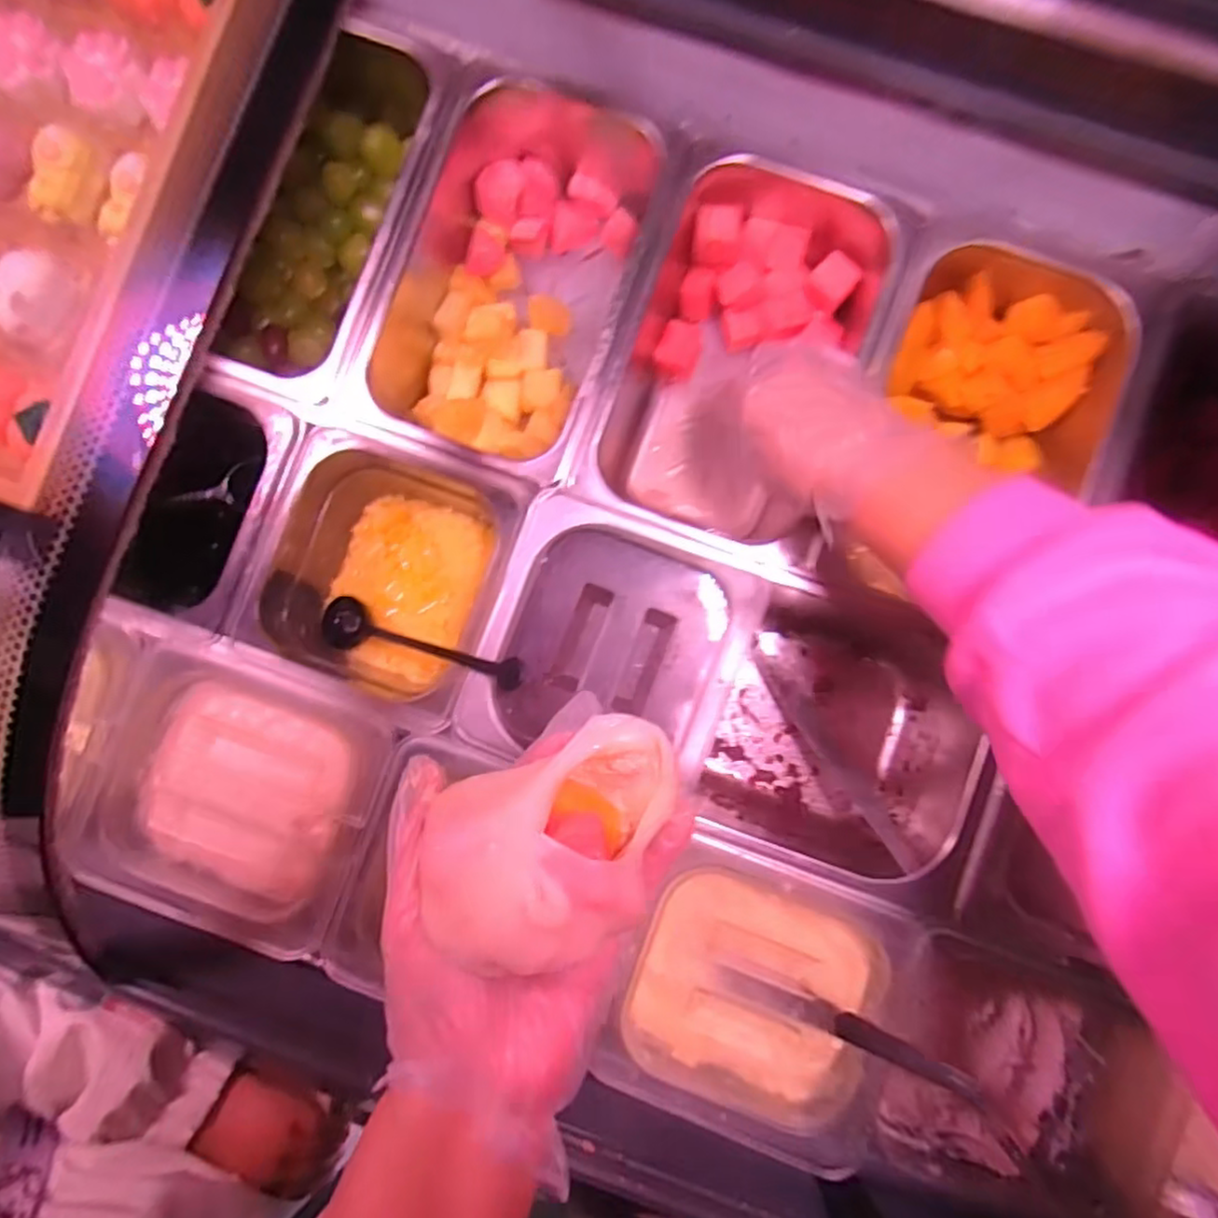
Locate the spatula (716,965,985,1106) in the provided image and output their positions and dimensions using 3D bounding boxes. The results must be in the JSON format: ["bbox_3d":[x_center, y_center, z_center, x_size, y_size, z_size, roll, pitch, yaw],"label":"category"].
[{"bbox_3d":[0.140,0.251,0.414,0.150,0.019,0.021,15,86,20],"label":"spatula"}]

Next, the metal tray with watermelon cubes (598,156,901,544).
[{"bbox_3d":[0.095,-0.186,0.496,0.151,0.108,0.232,22,86,2],"label":"metal tray with watermelon cubes"}]

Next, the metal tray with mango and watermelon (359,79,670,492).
[{"bbox_3d":[-0.062,-0.239,0.493,0.168,0.088,0.282,20,86,2],"label":"metal tray with mango and watermelon"}]

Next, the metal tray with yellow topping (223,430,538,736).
[{"bbox_3d":[-0.151,-0.027,0.495,0.165,0.098,0.167,18,86,2],"label":"metal tray with yellow topping"}]

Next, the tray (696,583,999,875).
[{"bbox_3d":[0.160,0.077,0.479,0.151,0.102,0.186,22,86,2],"label":"tray"}]

